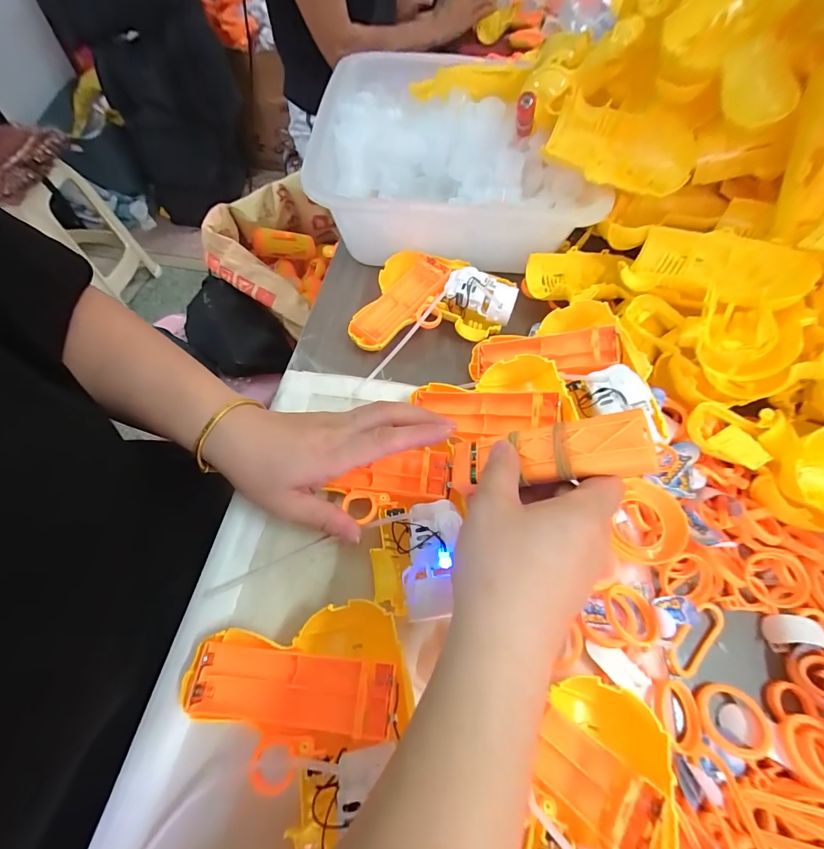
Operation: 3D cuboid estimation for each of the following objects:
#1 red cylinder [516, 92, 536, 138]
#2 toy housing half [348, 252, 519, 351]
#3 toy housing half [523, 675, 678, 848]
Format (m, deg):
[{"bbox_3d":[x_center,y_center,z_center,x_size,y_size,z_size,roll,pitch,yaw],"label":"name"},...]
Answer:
[{"bbox_3d":[0.116,-0.315,0.383,0.014,0.063,0.012,25,102,12],"label":"red cylinder"},{"bbox_3d":[0.016,-0.125,0.369,0.156,0.042,0.104,-5,60,-6],"label":"toy housing half"},{"bbox_3d":[0.086,0.197,0.173,0.063,0.036,0.132,13,60,5],"label":"toy housing half"}]

